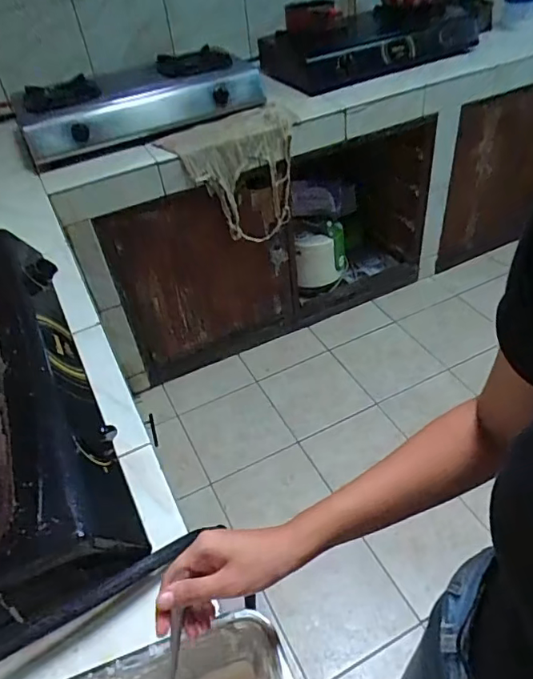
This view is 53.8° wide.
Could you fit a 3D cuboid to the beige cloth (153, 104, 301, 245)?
[{"bbox_3d":[-0.075,-0.473,1.558,0.378,0.351,0.159,-29,47,-23],"label":"beige cloth"}]

